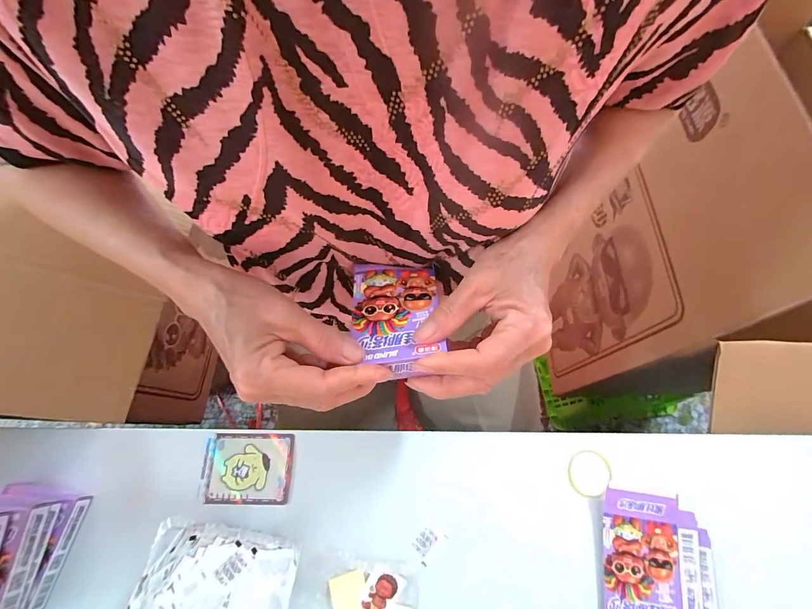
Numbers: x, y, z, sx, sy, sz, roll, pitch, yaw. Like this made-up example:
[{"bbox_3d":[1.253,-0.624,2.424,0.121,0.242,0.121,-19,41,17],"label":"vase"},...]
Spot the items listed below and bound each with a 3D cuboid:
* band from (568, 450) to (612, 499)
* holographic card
[{"bbox_3d":[0.178,0.163,0.358,0.037,0.006,0.045,36,68,25],"label":"band"},{"bbox_3d":[-0.154,0.158,0.357,0.086,0.004,0.062,0,69,-1],"label":"holographic card"}]

